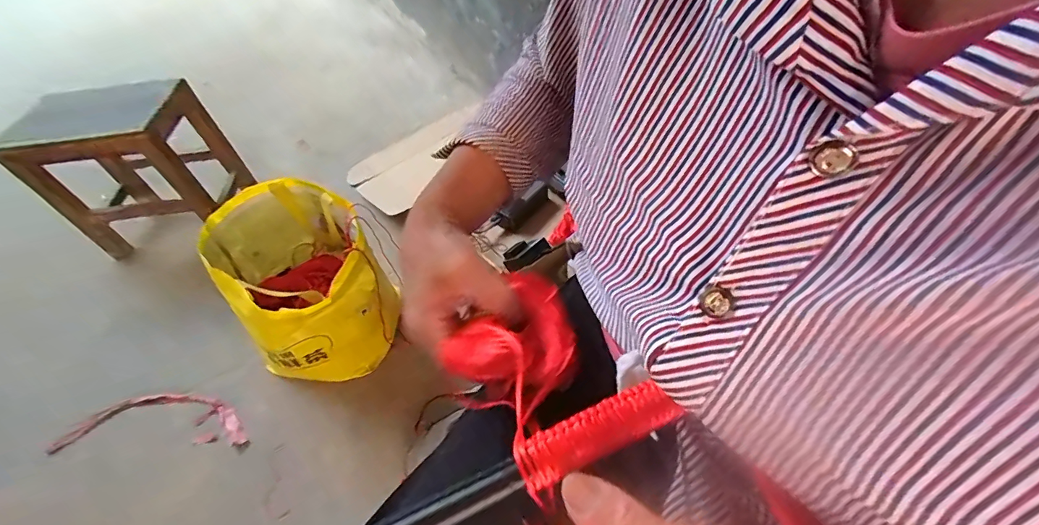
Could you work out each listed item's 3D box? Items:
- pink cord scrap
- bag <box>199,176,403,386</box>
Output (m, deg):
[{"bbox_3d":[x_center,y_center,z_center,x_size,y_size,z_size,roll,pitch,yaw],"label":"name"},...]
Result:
[{"bbox_3d":[-0.601,0.265,0.753,0.333,0.009,0.096,-2,49,4],"label":"pink cord scrap"},{"bbox_3d":[-0.338,0.041,0.753,0.208,0.255,0.257,-29,53,-19],"label":"bag"}]

